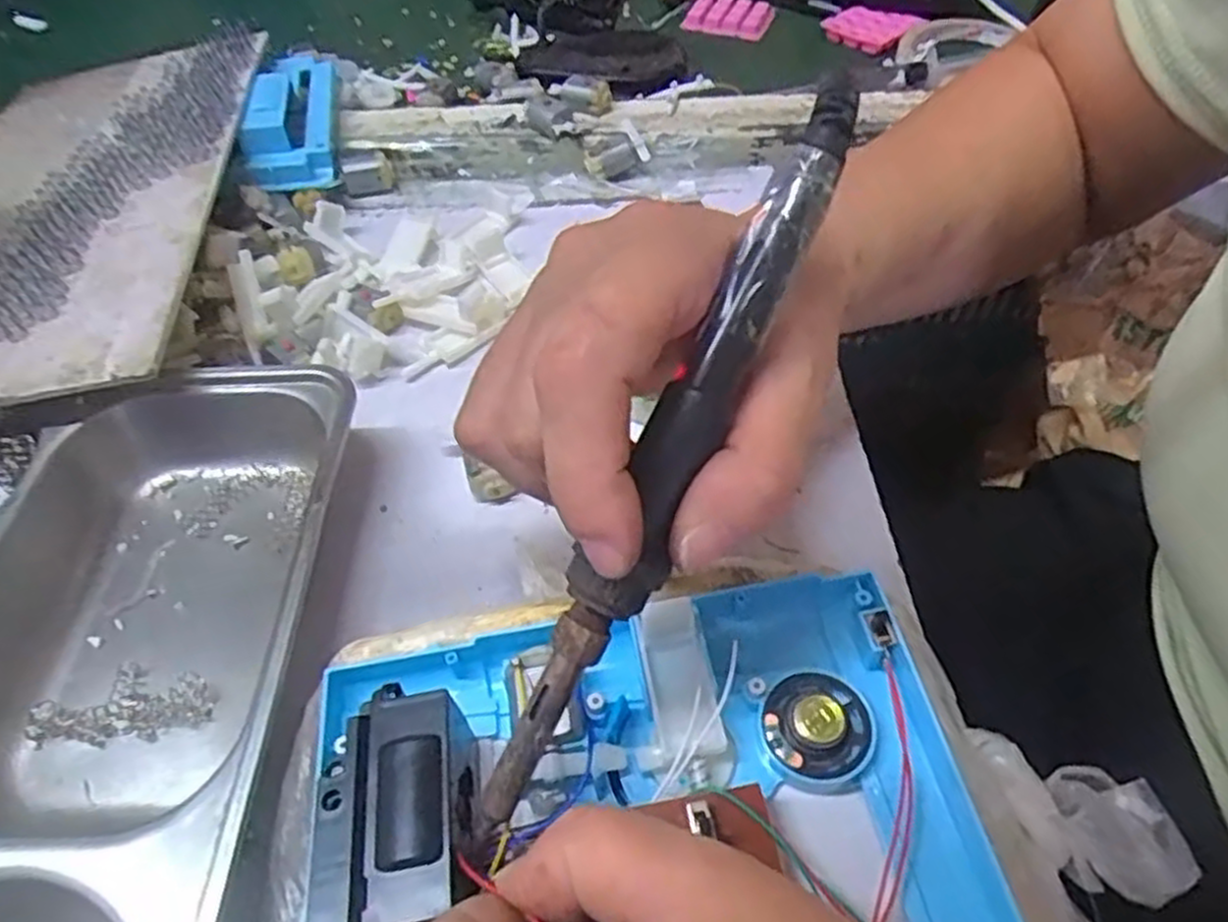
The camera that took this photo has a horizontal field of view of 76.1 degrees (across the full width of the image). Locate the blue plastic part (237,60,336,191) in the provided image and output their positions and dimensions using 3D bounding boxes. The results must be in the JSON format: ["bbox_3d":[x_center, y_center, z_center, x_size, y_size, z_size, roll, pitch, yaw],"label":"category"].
[{"bbox_3d":[-0.181,-0.195,0.443,0.045,0.040,0.125,-11,51,-9],"label":"blue plastic part"}]

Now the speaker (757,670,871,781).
[{"bbox_3d":[0.055,0.069,0.211,0.029,0.010,0.027,0,51,0],"label":"speaker"}]

